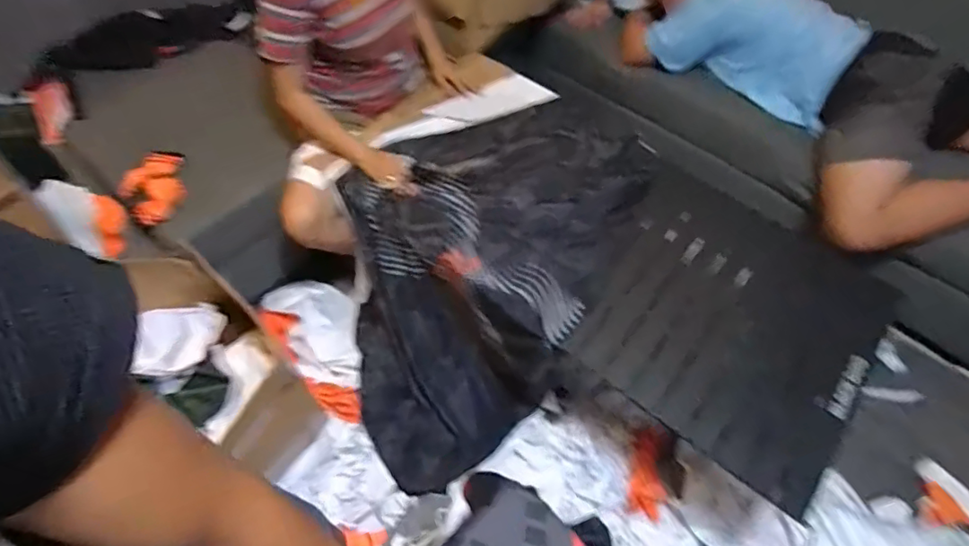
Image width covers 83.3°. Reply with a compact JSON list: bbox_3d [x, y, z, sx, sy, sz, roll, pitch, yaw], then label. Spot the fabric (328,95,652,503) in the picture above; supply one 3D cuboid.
[{"bbox_3d":[-0.001,0.000,1.380,0.574,0.445,0.874,40,62,20],"label":"fabric"}]

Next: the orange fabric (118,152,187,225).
[{"bbox_3d":[-0.771,-0.206,1.271,0.122,0.052,0.193,-14,59,-13],"label":"orange fabric"}]

